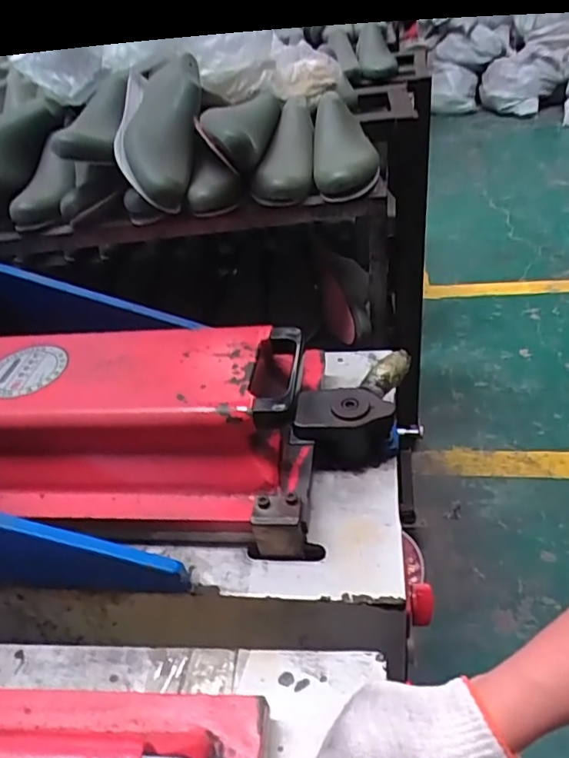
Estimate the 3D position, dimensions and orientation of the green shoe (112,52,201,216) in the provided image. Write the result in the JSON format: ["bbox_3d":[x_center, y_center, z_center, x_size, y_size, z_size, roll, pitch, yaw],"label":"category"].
[{"bbox_3d":[-0.174,-0.357,0.799,0.117,0.069,0.276,-6,63,1],"label":"green shoe"}]

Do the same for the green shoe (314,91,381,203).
[{"bbox_3d":[0.089,-0.342,0.845,0.090,0.076,0.253,-2,40,7],"label":"green shoe"}]

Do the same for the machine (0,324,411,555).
[{"bbox_3d":[-0.183,0.036,0.701,0.622,0.123,0.282,1,41,10],"label":"machine"}]

